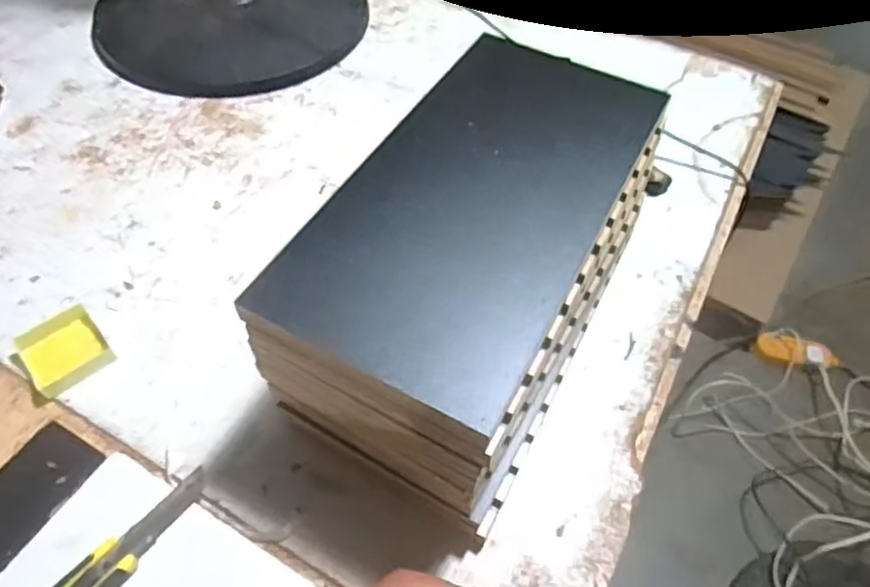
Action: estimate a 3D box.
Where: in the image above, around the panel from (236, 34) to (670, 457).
[{"bbox_3d":[0.042,-0.078,0.468,0.180,0.022,0.364,27,59,15],"label":"panel"}]

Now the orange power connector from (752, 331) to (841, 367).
[{"bbox_3d":[0.849,0.132,1.447,0.180,0.046,0.068,11,54,26],"label":"orange power connector"}]

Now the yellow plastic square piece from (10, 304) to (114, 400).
[{"bbox_3d":[-0.336,0.052,0.559,0.065,0.015,0.073,-38,65,-24],"label":"yellow plastic square piece"}]

